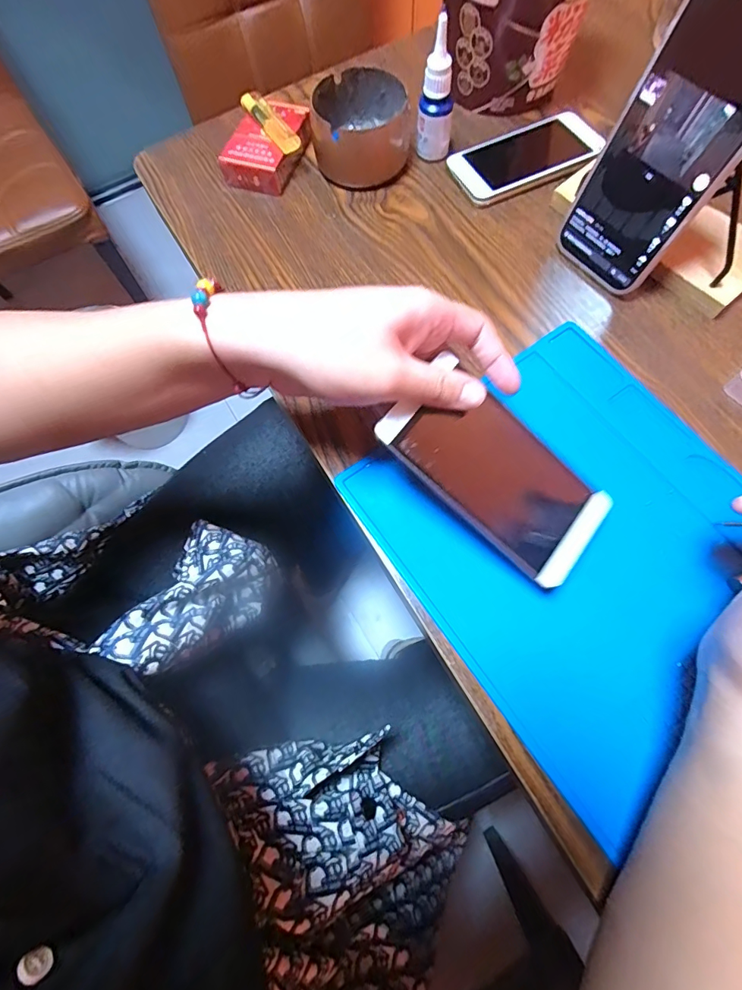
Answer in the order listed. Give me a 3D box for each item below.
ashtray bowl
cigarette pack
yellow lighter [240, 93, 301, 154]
[{"bbox_3d":[-0.008,-0.331,0.394,0.087,0.047,0.083,-1,71,2],"label":"ashtray bowl"},{"bbox_3d":[-0.097,-0.326,0.406,0.057,0.025,0.082,17,73,8],"label":"cigarette pack"},{"bbox_3d":[-0.090,-0.336,0.393,0.021,0.013,0.076,-33,73,-8],"label":"yellow lighter"}]

